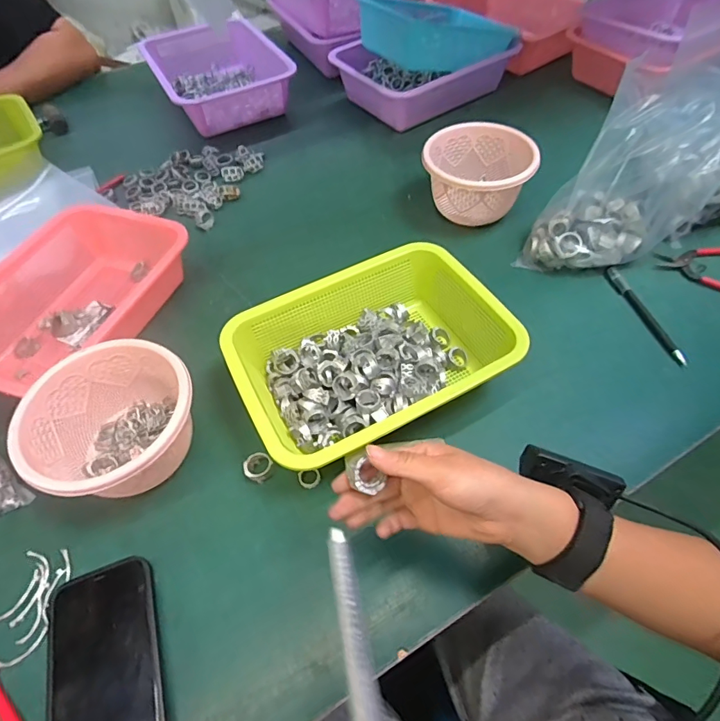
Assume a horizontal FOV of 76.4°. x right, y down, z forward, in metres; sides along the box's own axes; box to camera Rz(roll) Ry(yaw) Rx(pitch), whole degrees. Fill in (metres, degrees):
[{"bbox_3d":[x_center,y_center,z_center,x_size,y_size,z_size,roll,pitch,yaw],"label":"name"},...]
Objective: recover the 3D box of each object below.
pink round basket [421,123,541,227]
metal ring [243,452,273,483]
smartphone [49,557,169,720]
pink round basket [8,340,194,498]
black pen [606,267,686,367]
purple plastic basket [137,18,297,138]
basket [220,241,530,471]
[{"bbox_3d":[0.161,-0.253,0.640,0.142,0.088,0.133,-1,55,2],"label":"pink round basket"},{"bbox_3d":[-0.099,0.105,0.446,0.027,0.016,0.024,-32,60,-18],"label":"metal ring"},{"bbox_3d":[-0.194,0.240,0.348,0.083,0.010,0.158,-20,57,-8],"label":"smartphone"},{"bbox_3d":[-0.233,0.062,0.439,0.130,0.086,0.143,-1,55,2],"label":"pink round basket"},{"bbox_3d":[0.333,-0.055,0.537,0.012,0.014,0.150,-12,55,-5],"label":"black pen"},{"bbox_3d":[-0.272,-0.542,0.874,0.217,0.094,0.293,-27,58,-15],"label":"purple plastic basket"},{"bbox_3d":[0.007,-0.010,0.481,0.267,0.070,0.196,-22,57,-12],"label":"basket"}]

